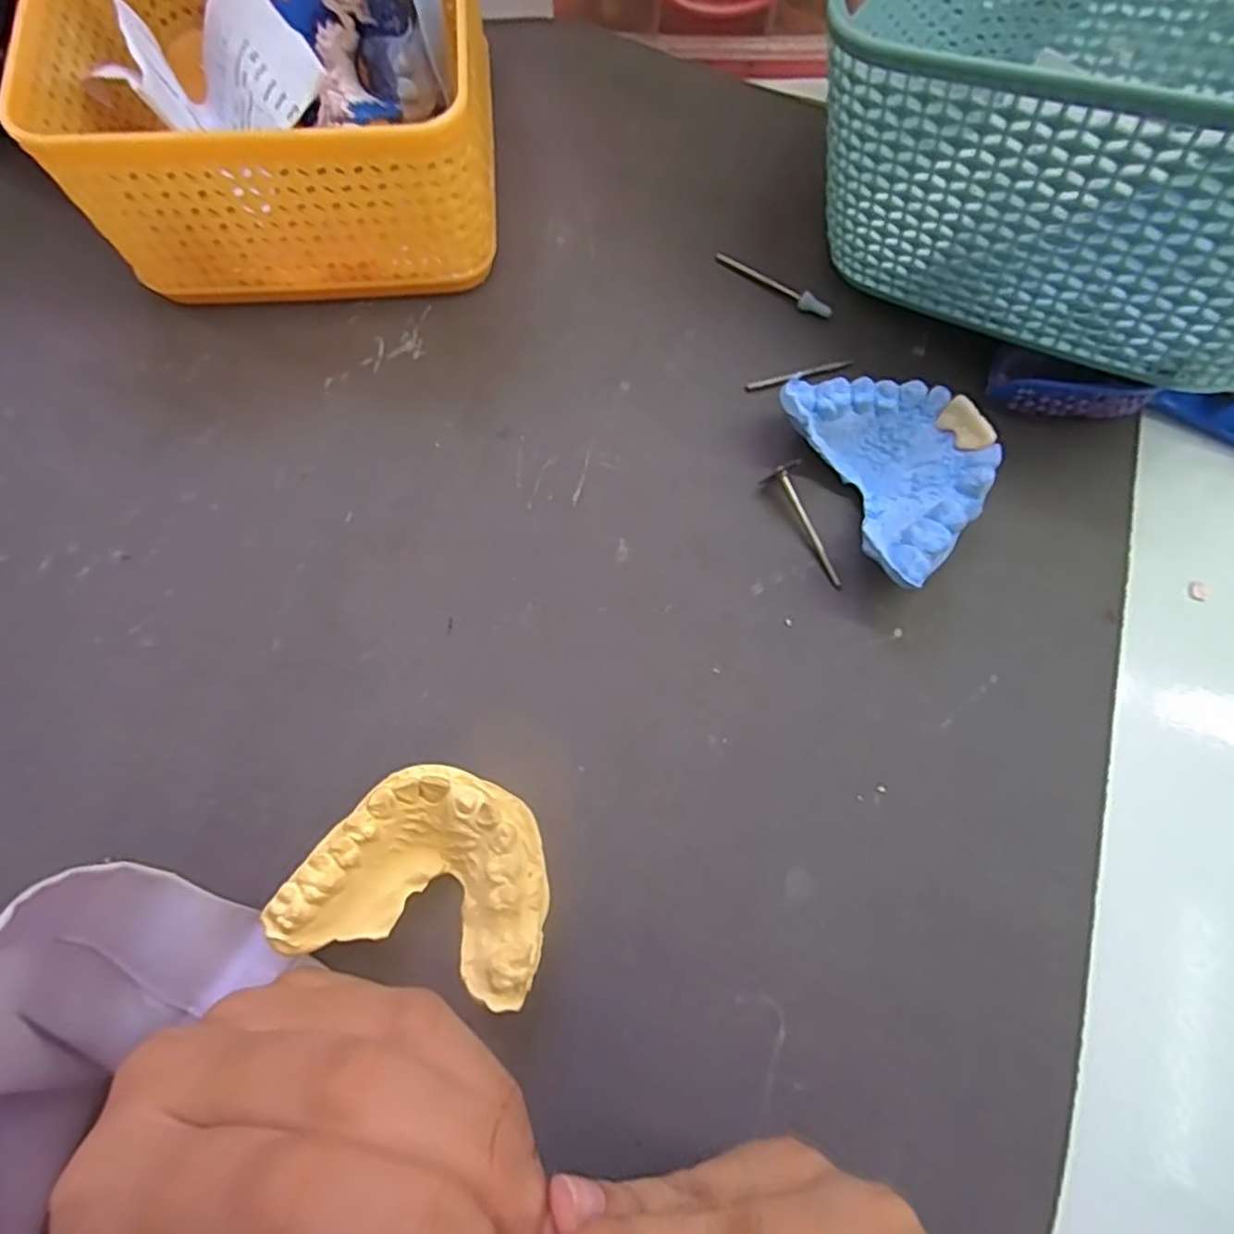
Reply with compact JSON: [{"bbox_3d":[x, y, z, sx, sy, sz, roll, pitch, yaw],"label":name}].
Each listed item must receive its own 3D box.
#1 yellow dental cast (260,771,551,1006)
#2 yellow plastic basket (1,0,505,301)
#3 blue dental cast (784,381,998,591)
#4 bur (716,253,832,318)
[{"bbox_3d":[-0.051,0.070,0.182,0.066,0.025,0.051,14,76,2],"label":"yellow dental cast"},{"bbox_3d":[-0.112,-0.187,0.227,0.132,0.064,0.133,-6,76,-3],"label":"yellow plastic basket"},{"bbox_3d":[0.091,-0.048,0.216,0.052,0.026,0.071,-25,78,-7],"label":"blue dental cast"},{"bbox_3d":[0.059,-0.125,0.245,0.049,0.005,0.006,35,78,7],"label":"bur"}]

